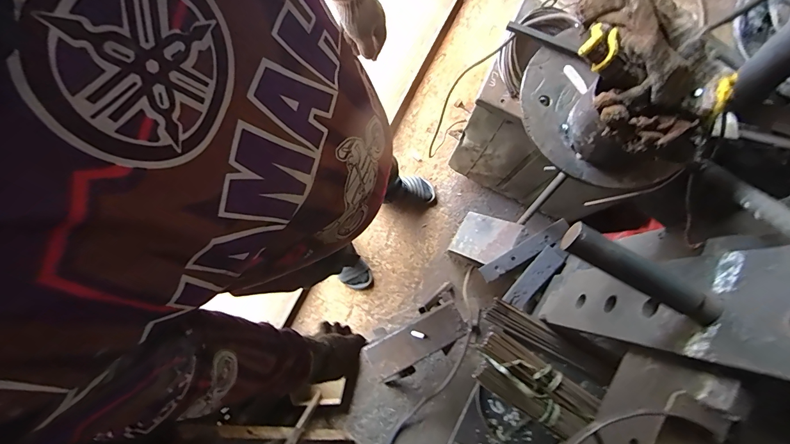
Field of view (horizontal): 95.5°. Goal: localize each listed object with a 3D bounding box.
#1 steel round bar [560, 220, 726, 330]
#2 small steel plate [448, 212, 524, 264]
[{"bbox_3d":[0.255,0.054,0.376,0.157,0.028,0.028,32,80,7],"label":"steel round bar"},{"bbox_3d":[0.283,0.053,1.165,0.011,0.220,0.154,40,79,-37],"label":"small steel plate"}]

